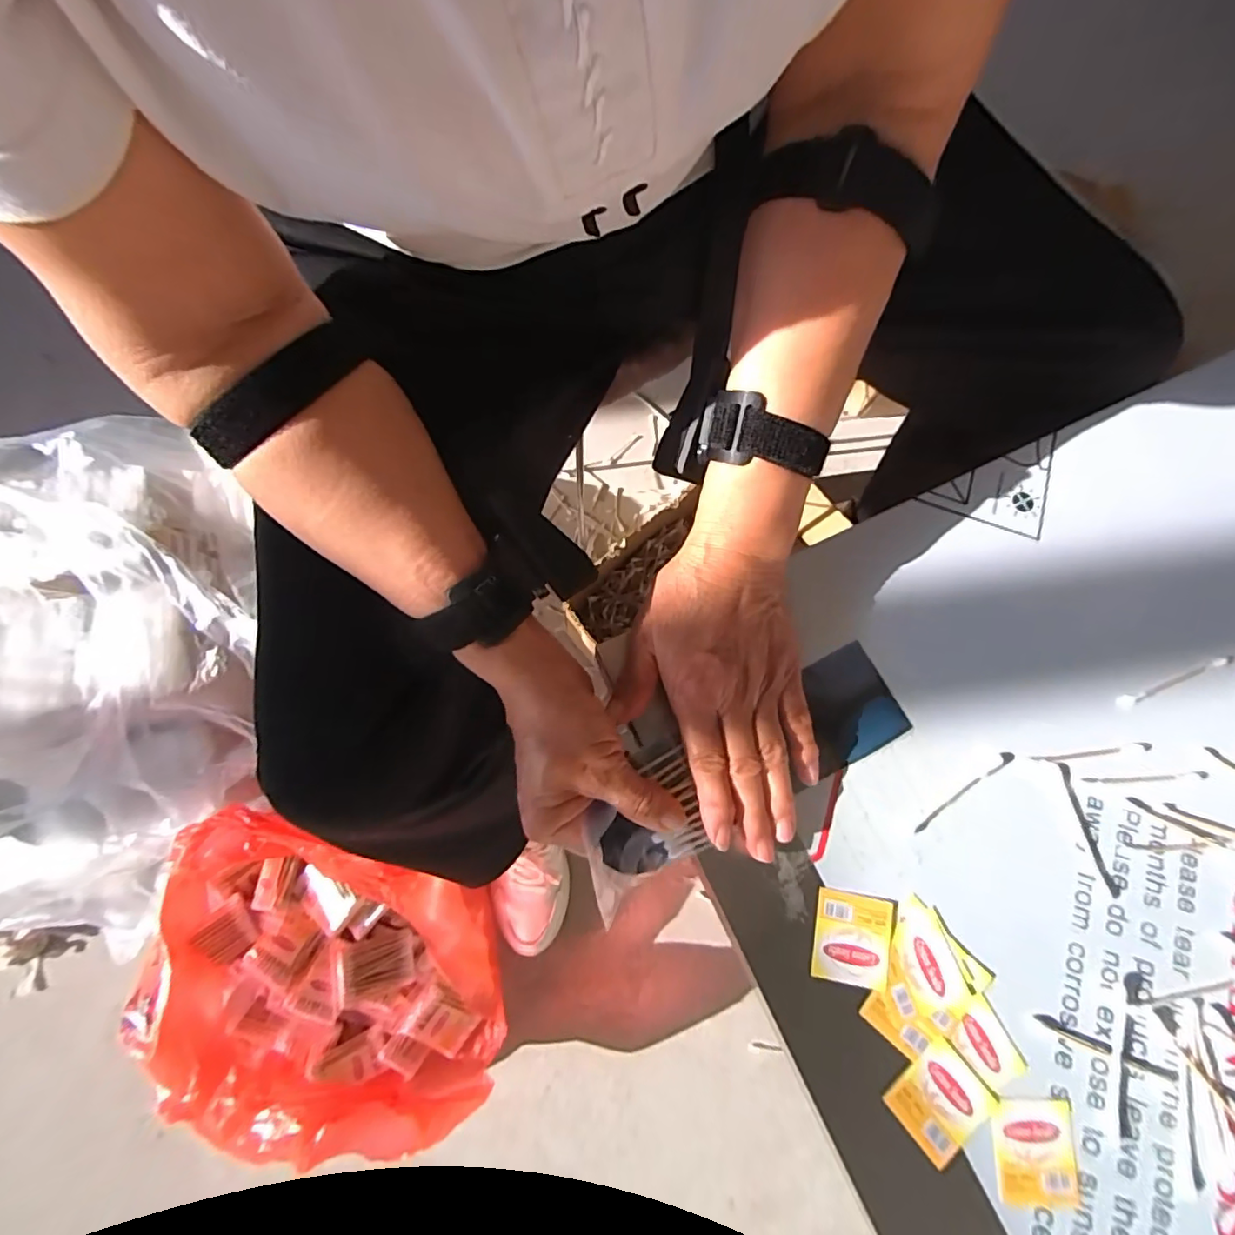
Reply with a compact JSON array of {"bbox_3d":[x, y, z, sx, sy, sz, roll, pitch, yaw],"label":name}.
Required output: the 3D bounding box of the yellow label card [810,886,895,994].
[{"bbox_3d":[0.125,0.171,0.294,0.040,0.004,0.044,12,76,2],"label":"yellow label card"}]

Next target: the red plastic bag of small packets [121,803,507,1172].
[{"bbox_3d":[-0.301,0.360,0.568,0.334,0.189,0.311,-1,76,-2],"label":"red plastic bag of small packets"}]

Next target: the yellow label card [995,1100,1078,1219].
[{"bbox_3d":[0.207,0.266,0.273,0.037,0.004,0.047,6,76,1],"label":"yellow label card"}]

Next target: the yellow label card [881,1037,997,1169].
[{"bbox_3d":[0.162,0.243,0.277,0.044,0.004,0.039,-38,79,-9],"label":"yellow label card"}]

